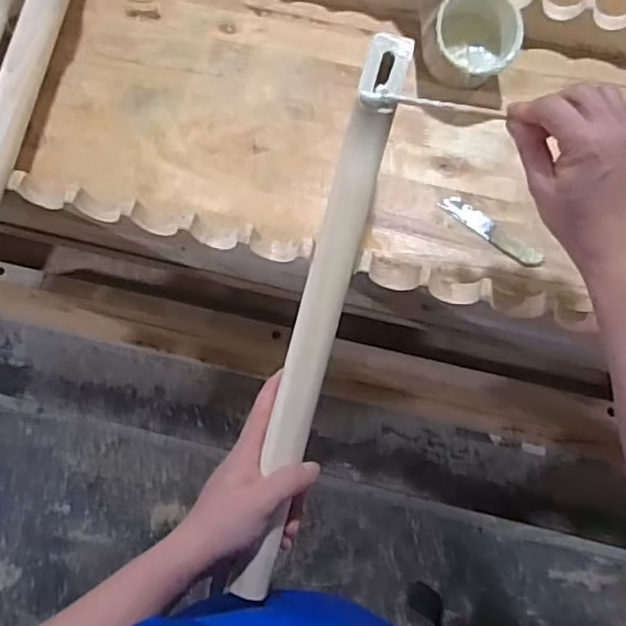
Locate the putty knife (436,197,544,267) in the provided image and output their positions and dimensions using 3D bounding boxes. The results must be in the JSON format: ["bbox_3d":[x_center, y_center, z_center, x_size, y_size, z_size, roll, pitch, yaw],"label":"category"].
[{"bbox_3d":[0.161,-0.075,0.583,0.102,0.005,0.020,39,73,14],"label":"putty knife"}]

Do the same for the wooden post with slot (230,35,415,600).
[{"bbox_3d":[0.006,0.001,0.482,0.033,0.025,0.419,15,90,5],"label":"wooden post with slot"}]

